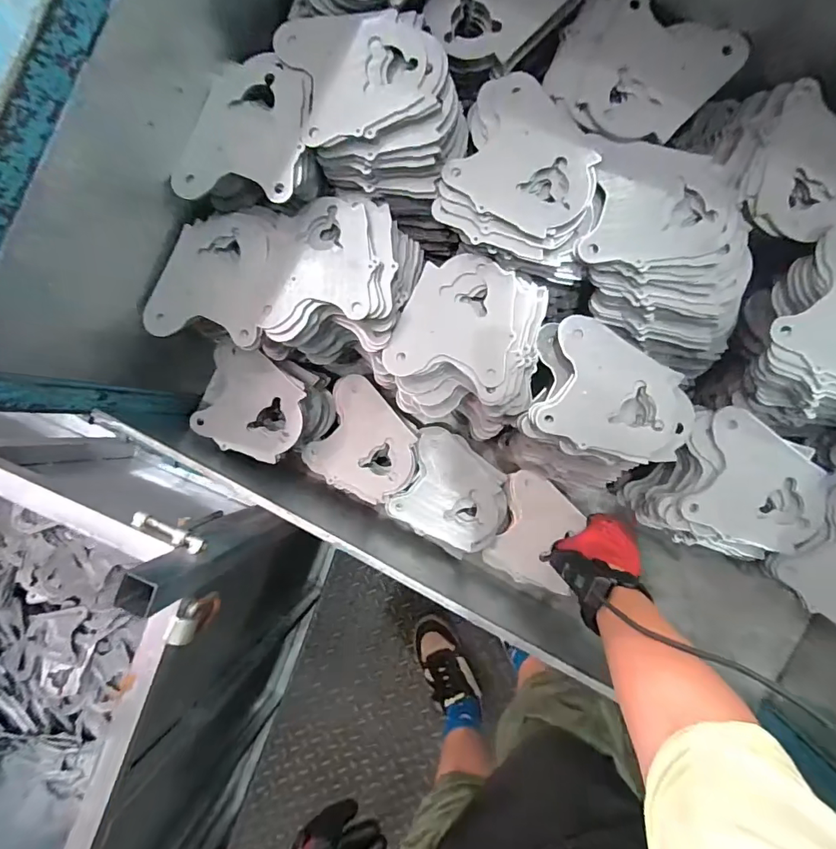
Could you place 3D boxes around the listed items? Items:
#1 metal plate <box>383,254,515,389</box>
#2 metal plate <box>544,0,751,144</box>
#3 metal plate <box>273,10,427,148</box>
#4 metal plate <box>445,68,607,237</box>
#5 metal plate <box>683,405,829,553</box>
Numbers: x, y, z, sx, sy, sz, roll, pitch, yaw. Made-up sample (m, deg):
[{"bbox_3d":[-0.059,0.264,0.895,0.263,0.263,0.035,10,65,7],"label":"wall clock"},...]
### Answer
[{"bbox_3d":[0.038,-0.115,0.493,0.125,0.006,0.133,9,91,8],"label":"metal plate"},{"bbox_3d":[0.231,-0.384,0.486,0.168,0.011,0.170,37,83,8],"label":"metal plate"},{"bbox_3d":[-0.064,-0.365,0.473,0.137,0.007,0.146,-1,82,8],"label":"metal plate"},{"bbox_3d":[0.113,-0.279,0.474,0.140,0.006,0.149,25,83,7],"label":"metal plate"},{"bbox_3d":[0.369,0.064,0.495,0.131,0.008,0.129,20,91,4],"label":"metal plate"}]

